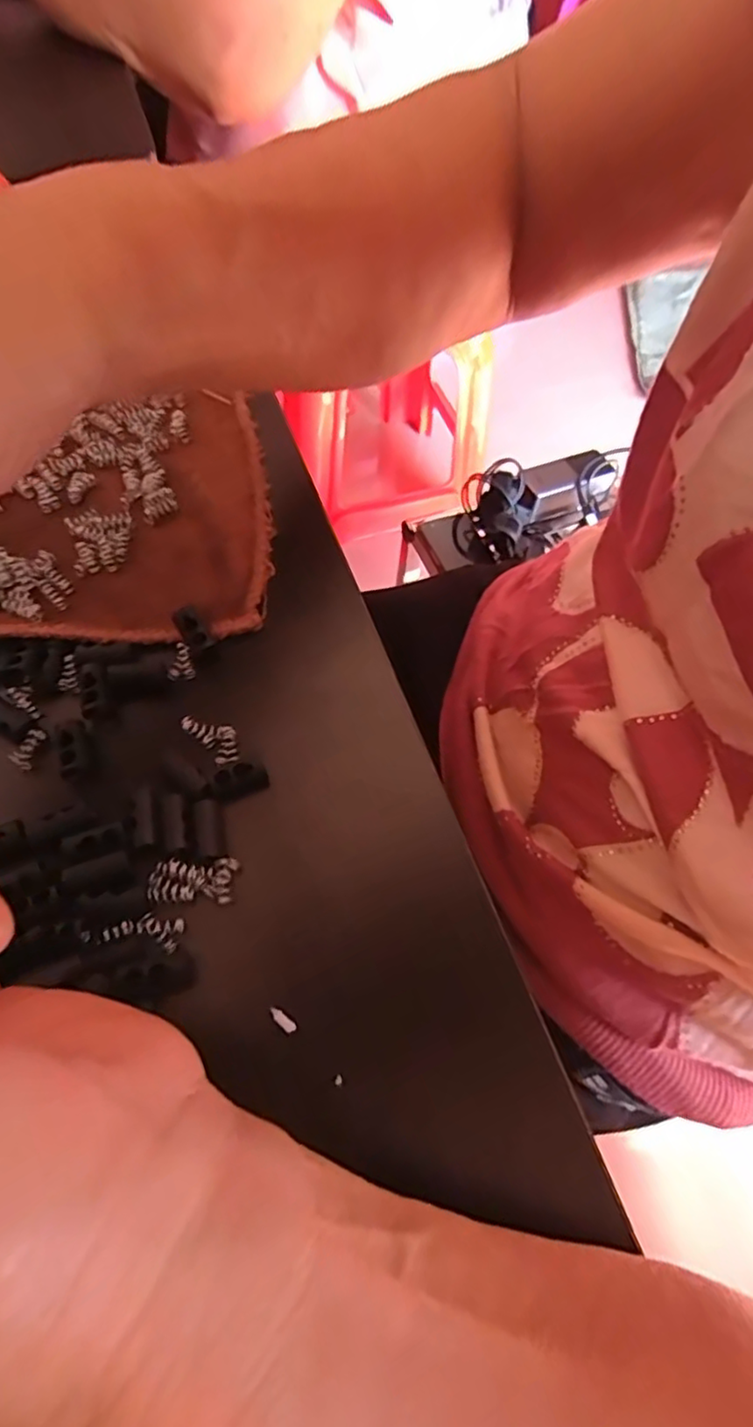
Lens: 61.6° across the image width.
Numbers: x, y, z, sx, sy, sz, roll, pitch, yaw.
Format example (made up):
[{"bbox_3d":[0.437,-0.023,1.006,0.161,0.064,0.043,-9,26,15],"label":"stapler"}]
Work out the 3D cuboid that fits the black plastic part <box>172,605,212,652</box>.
[{"bbox_3d":[-0.064,-0.029,0.221,0.008,0.007,0.018,-28,68,-17],"label":"black plastic part"}]

